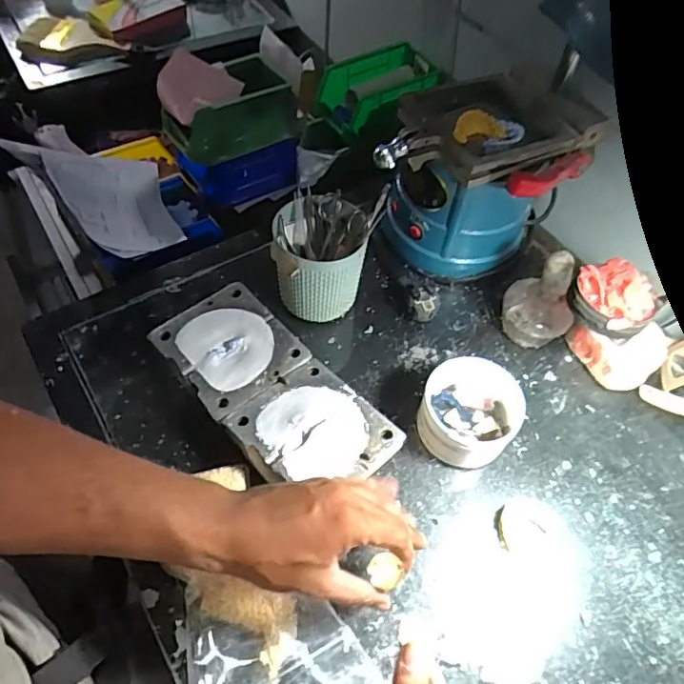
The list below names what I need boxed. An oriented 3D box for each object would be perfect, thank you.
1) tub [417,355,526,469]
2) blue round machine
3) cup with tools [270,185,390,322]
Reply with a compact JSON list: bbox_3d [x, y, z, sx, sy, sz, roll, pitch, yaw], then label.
[{"bbox_3d":[0.125,0.070,0.528,0.093,0.061,0.099,2,56,-3],"label":"tub"},{"bbox_3d":[0.158,-0.186,0.636,0.204,0.175,0.185,19,57,9],"label":"blue round machine"},{"bbox_3d":[-0.019,-0.090,0.586,0.111,0.128,0.096,7,56,1],"label":"cup with tools"}]

